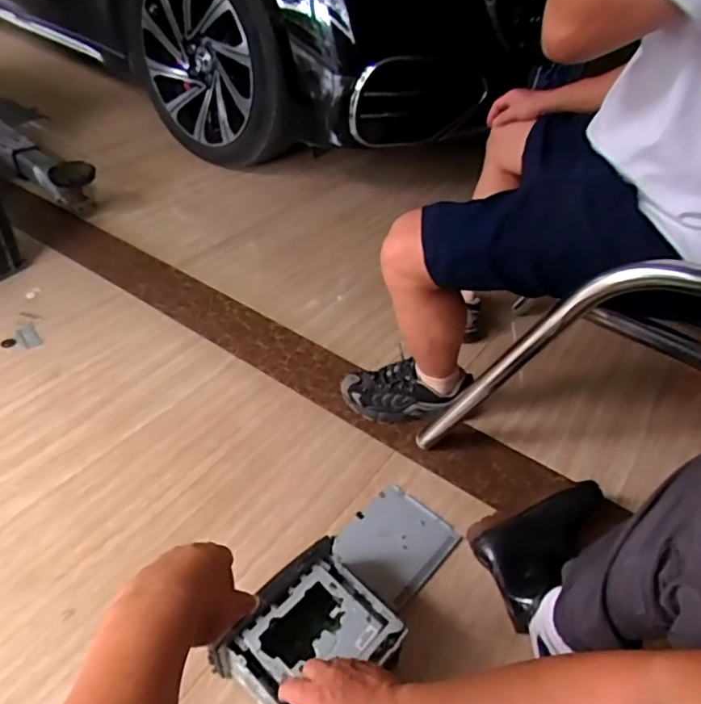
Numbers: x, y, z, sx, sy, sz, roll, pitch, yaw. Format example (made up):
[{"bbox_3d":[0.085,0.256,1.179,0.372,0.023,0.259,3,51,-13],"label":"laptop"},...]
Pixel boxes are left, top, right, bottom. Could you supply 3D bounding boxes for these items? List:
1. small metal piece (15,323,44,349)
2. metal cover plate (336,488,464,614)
[{"bbox_3d":[-0.729,-0.035,1.267,0.044,0.005,0.089,-26,51,-30],"label":"small metal piece"},{"bbox_3d":[0.076,0.320,0.939,0.152,0.017,0.177,33,49,27],"label":"metal cover plate"}]

